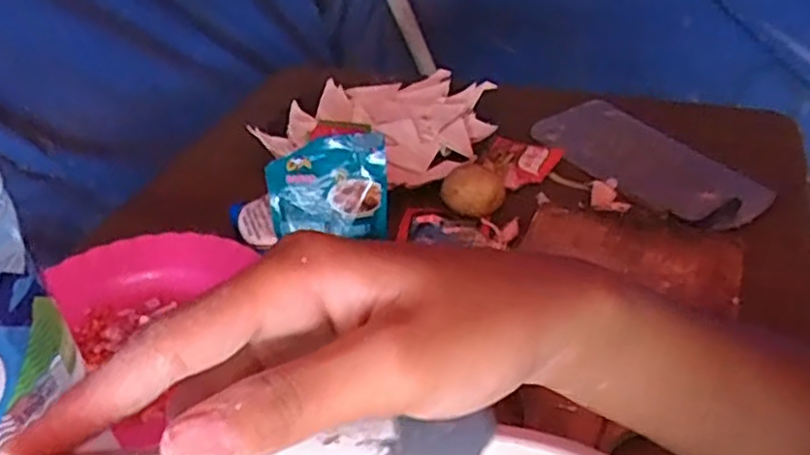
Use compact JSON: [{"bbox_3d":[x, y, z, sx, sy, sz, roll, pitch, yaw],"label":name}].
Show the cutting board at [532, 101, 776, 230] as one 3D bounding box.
[{"bbox_3d":[0.226,-0.068,0.691,0.115,0.005,0.229,-22,38,-24],"label":"cutting board"}]

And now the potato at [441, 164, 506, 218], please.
[{"bbox_3d":[0.061,-0.037,0.639,0.050,0.035,0.044,3,35,10],"label":"potato"}]

